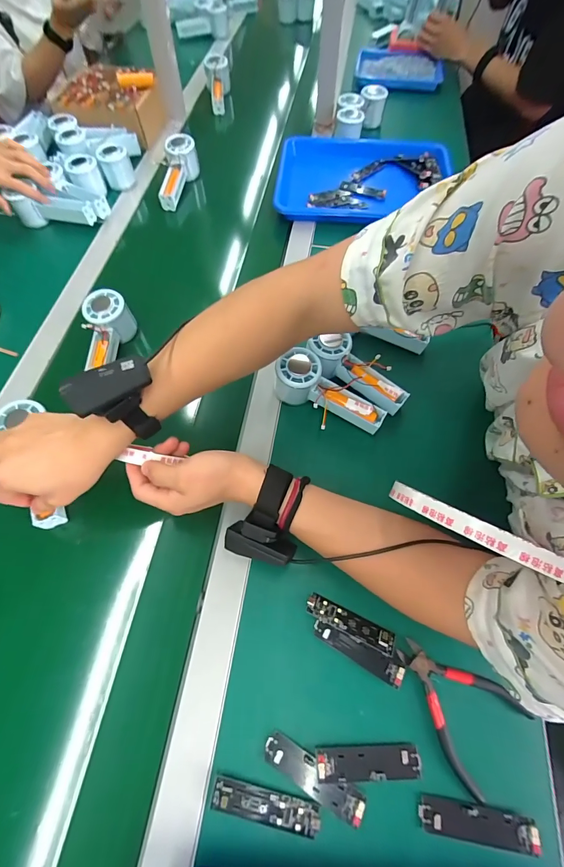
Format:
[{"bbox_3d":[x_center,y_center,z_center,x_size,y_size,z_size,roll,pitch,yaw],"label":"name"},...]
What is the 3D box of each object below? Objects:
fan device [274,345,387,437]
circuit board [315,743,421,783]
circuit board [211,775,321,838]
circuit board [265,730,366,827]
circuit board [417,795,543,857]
[{"bbox_3d":[0.059,-0.048,0.464,0.142,0.060,0.058,36,68,15],"label":"fan device"},{"bbox_3d":[0.076,0.291,0.321,0.090,0.004,0.025,-1,63,-2],"label":"circuit board"},{"bbox_3d":[-0.014,0.316,0.308,0.091,0.004,0.024,10,64,4],"label":"circuit board"},{"bbox_3d":[0.027,0.300,0.316,0.092,0.008,0.025,28,66,12],"label":"circuit board"},{"bbox_3d":[0.163,0.325,0.301,0.091,0.011,0.024,7,63,2],"label":"circuit board"}]

